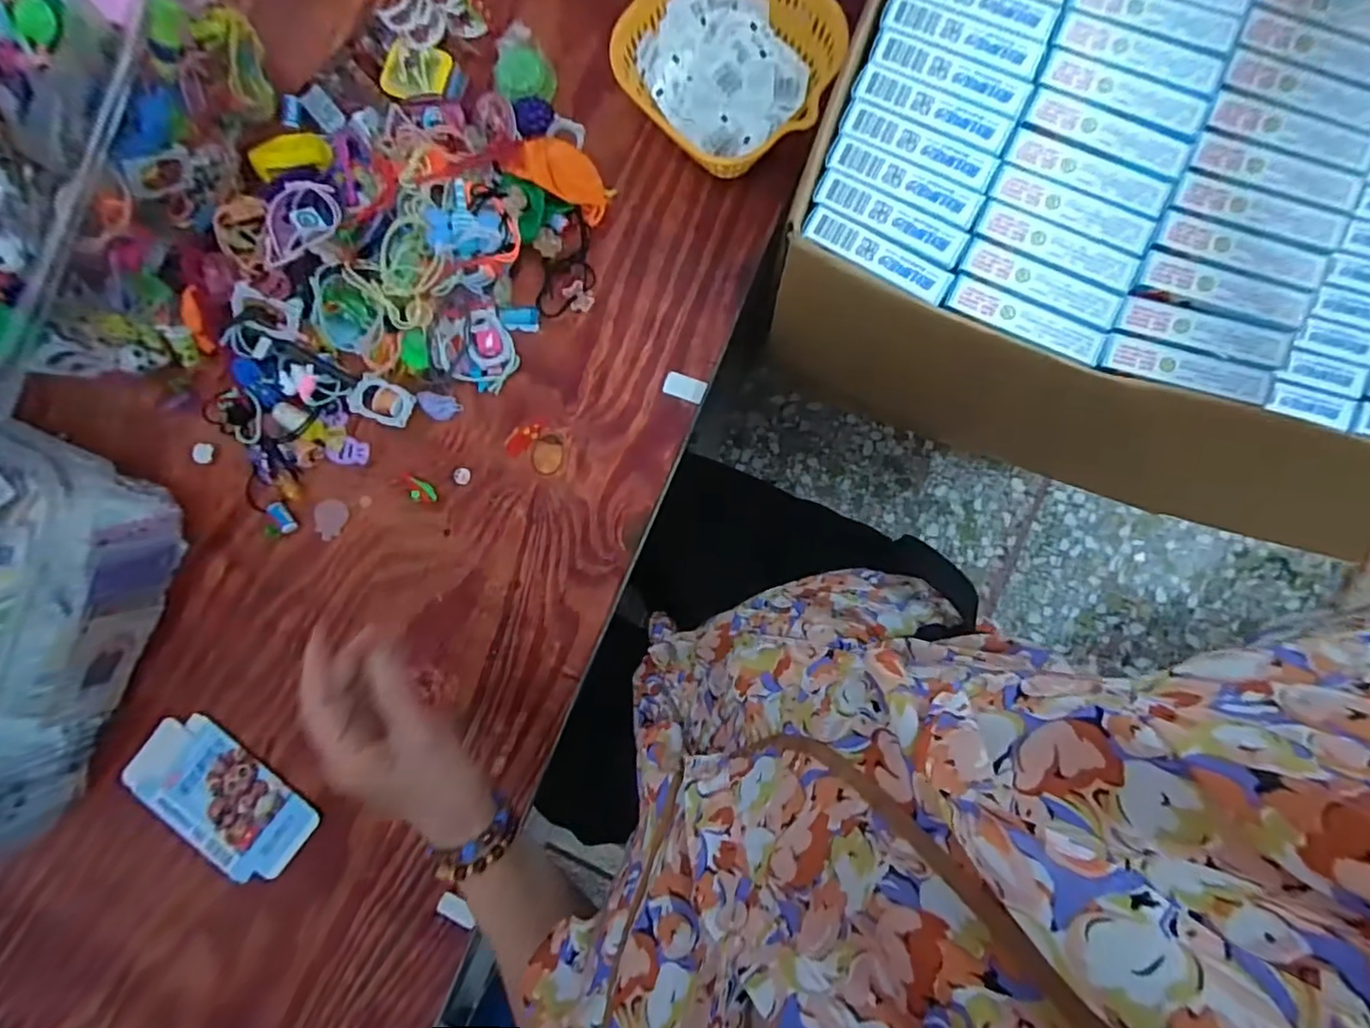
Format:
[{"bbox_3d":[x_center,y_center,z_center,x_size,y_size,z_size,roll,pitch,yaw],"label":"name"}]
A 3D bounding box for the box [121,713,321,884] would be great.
[{"bbox_3d":[-0.366,0.223,0.477,0.146,0.007,0.084,37,92,4],"label":"box"}]

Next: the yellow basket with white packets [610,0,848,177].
[{"bbox_3d":[0.030,-0.317,0.439,0.146,0.064,0.130,42,92,3],"label":"yellow basket with white packets"}]

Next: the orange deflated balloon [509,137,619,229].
[{"bbox_3d":[-0.091,-0.256,0.461,0.076,0.015,0.041,28,91,-12],"label":"orange deflated balloon"}]

